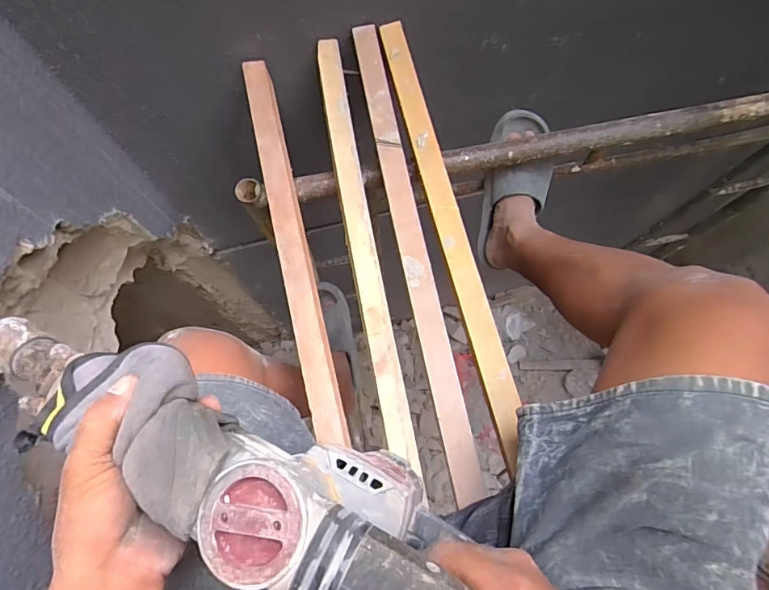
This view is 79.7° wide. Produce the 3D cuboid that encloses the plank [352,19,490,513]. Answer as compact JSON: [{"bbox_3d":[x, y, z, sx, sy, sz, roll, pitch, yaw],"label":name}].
[{"bbox_3d":[0.035,-0.096,0.656,0.043,0.015,0.719,-10,71,-1],"label":"plank"}]

